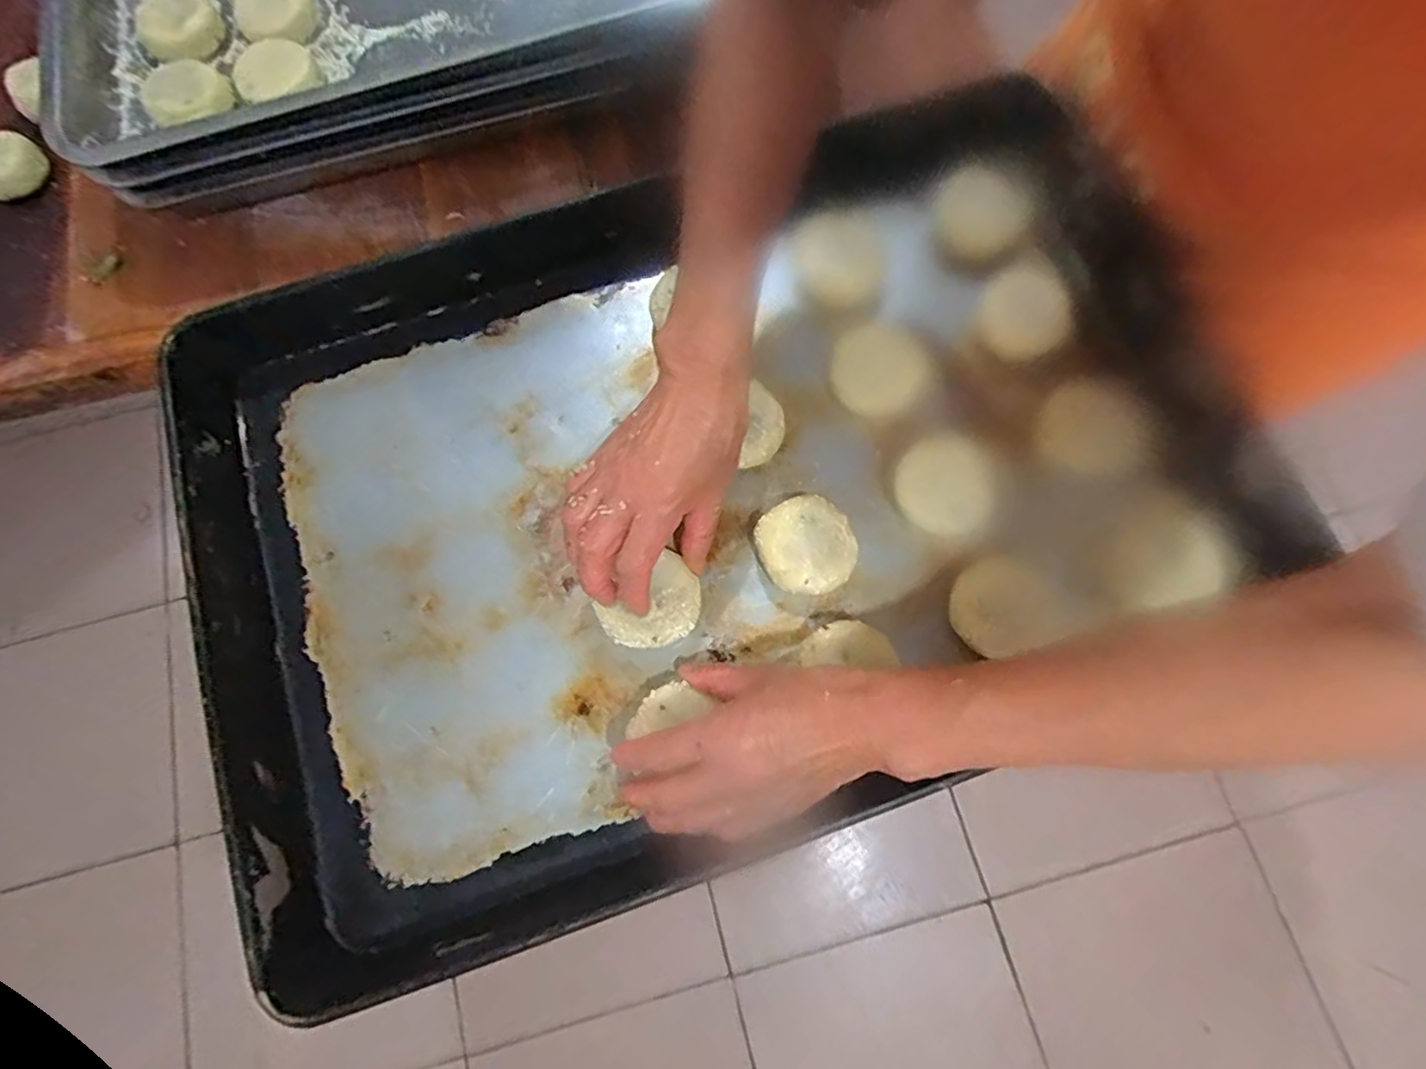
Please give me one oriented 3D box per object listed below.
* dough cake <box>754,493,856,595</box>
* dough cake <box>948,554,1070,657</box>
[{"bbox_3d":[0.056,0.008,0.385,0.054,0.022,0.057,0,75,2],"label":"dough cake"},{"bbox_3d":[0.166,0.041,0.373,0.056,0.024,0.050,-30,76,-6],"label":"dough cake"}]

